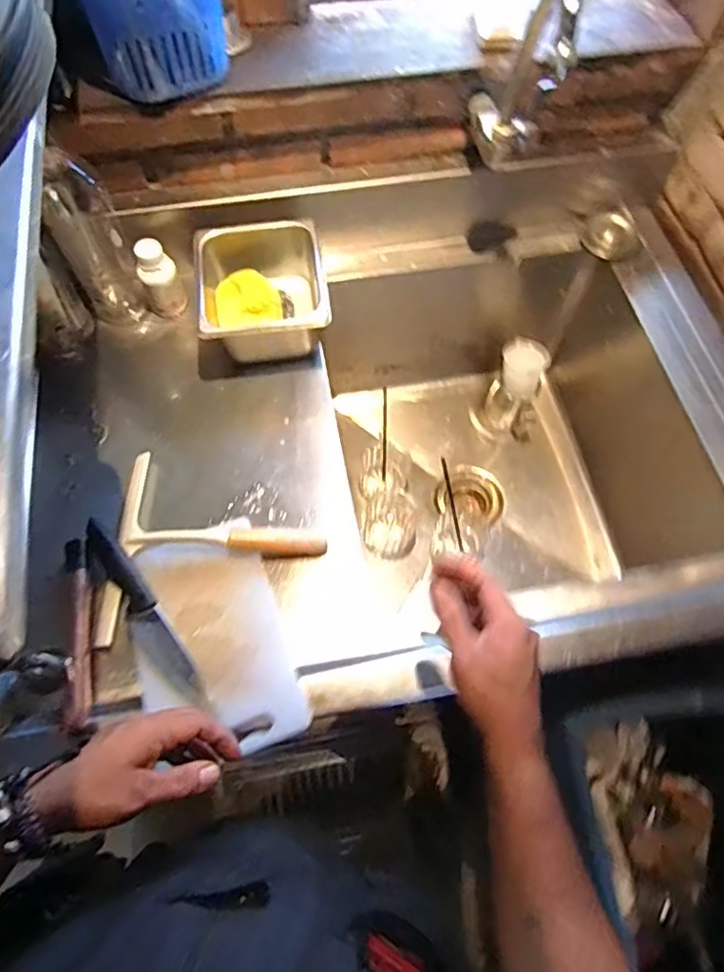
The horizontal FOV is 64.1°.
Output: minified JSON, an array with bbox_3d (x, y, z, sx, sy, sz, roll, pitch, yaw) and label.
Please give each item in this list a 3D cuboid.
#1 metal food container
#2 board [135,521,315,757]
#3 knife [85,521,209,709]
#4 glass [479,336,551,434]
[{"bbox_3d":[-0.130,-0.241,0.764,0.147,0.119,0.179,-8,65,-5],"label":"metal food container"},{"bbox_3d":[-0.158,0.158,0.599,0.148,0.011,0.236,-19,66,-10],"label":"board"},{"bbox_3d":[-0.230,0.132,0.602,0.036,0.022,0.230,-35,70,-16],"label":"knife"},{"bbox_3d":[0.268,-0.174,1.021,0.077,0.173,0.087,24,66,10],"label":"glass"}]

